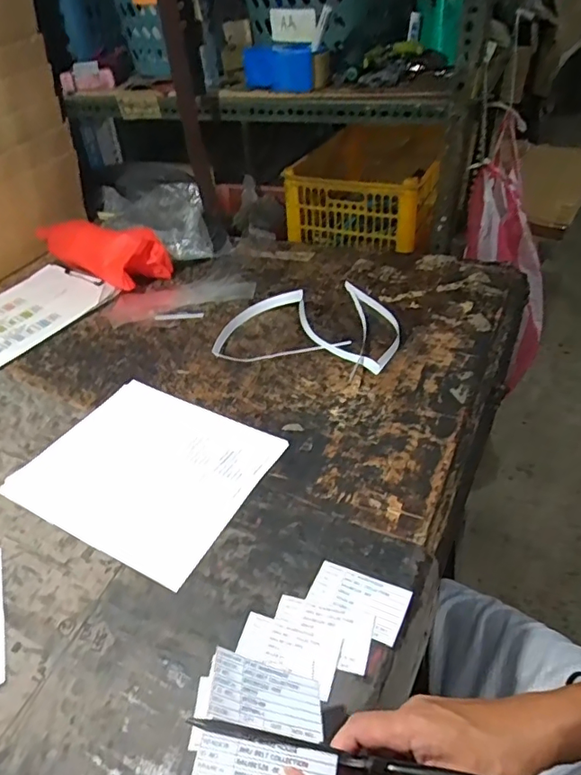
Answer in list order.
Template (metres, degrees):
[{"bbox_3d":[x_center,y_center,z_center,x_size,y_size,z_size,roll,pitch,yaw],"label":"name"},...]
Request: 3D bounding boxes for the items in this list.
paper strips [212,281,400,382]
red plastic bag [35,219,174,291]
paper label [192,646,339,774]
[{"bbox_3d":[0.041,-0.112,0.835,0.271,0.037,0.231,10,43,18],"label":"paper strips"},{"bbox_3d":[-0.381,-0.281,1.053,0.300,0.104,0.103,25,49,31],"label":"red plastic bag"},{"bbox_3d":[-0.015,0.231,0.351,0.086,0.026,0.104,23,30,-10],"label":"paper label"}]

